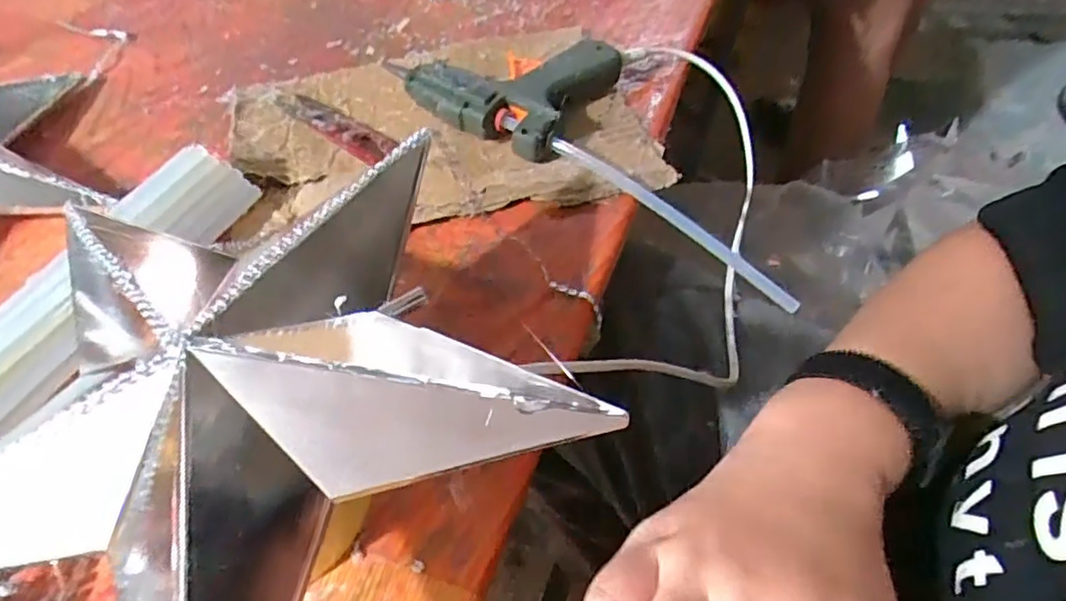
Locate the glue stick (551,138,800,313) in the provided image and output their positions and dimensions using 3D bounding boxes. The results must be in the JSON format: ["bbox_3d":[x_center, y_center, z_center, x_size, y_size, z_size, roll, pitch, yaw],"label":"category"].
[{"bbox_3d":[0.083,-0.047,0.368,0.170,0.016,0.010,36,60,6],"label":"glue stick"}]

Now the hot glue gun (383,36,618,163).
[{"bbox_3d":[-0.024,-0.150,0.425,0.132,0.034,0.113,24,57,18],"label":"hot glue gun"}]

